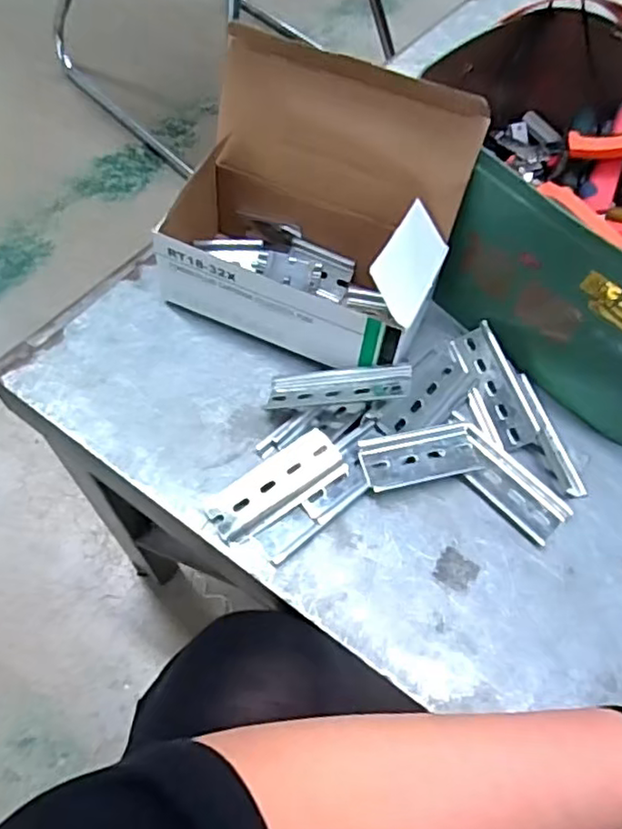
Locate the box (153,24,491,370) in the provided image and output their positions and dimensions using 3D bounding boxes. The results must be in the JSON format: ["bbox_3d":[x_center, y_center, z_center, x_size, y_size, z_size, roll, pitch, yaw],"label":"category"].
[{"bbox_3d":[-0.001,-0.136,0.444,0.193,0.149,0.126,23,61,10],"label":"box"}]

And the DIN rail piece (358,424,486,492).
[{"bbox_3d":[0.075,0.030,0.433,0.081,0.012,0.036,-10,61,-9],"label":"DIN rail piece"}]

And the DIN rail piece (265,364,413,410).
[{"bbox_3d":[0.019,-0.020,0.447,0.100,0.011,0.033,-4,59,16],"label":"DIN rail piece"}]

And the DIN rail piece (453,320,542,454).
[{"bbox_3d":[0.132,-0.022,0.461,0.030,0.015,0.096,-11,61,-10],"label":"DIN rail piece"}]

